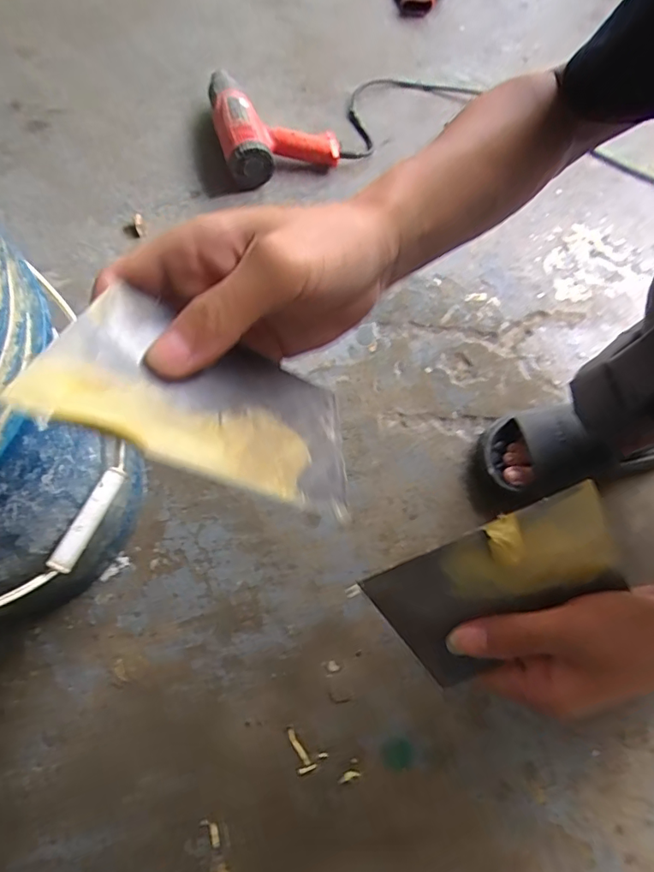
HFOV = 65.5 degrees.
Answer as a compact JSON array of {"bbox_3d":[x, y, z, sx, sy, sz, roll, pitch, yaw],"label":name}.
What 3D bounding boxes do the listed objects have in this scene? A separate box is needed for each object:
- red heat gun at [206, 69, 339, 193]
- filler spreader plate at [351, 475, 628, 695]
[{"bbox_3d":[-0.081,-0.486,0.794,0.184,0.090,0.169,-16,67,-9],"label":"red heat gun"},{"bbox_3d":[0.093,0.079,0.266,0.127,0.006,0.070,-25,98,-2],"label":"filler spreader plate"}]

